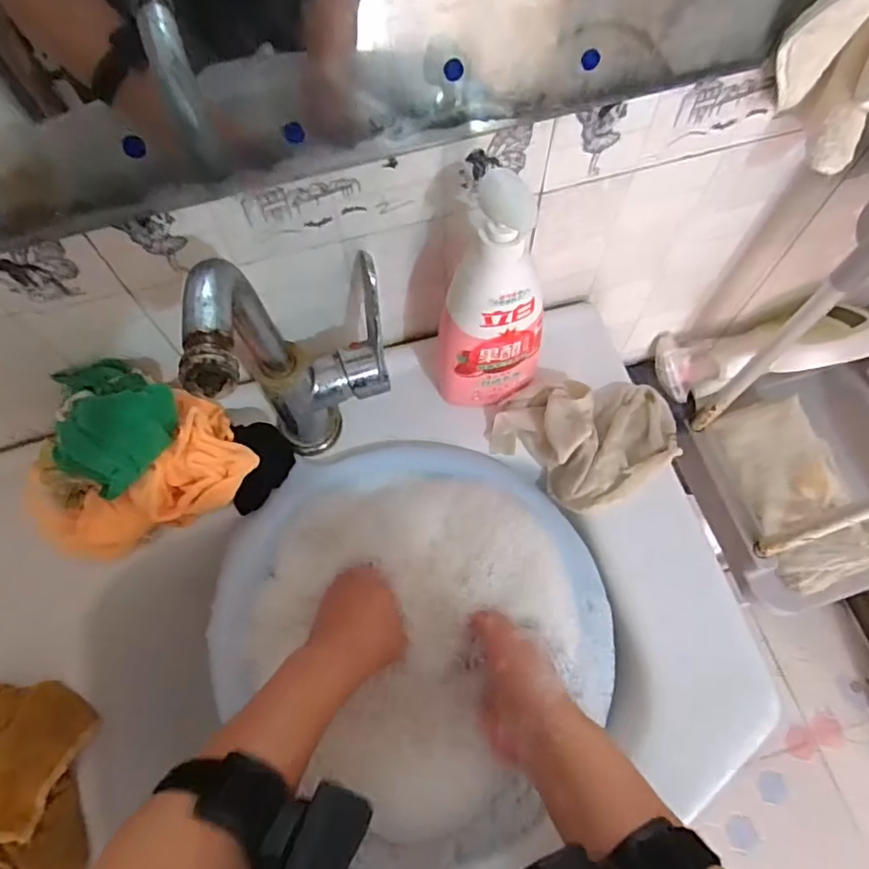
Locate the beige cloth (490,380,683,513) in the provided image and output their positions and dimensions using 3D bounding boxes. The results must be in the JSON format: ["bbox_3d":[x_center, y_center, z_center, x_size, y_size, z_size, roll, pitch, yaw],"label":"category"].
[{"bbox_3d":[0.134,-0.006,0.501,0.152,0.046,0.119,-28,69,-10],"label":"beige cloth"}]

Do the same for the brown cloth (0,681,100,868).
[{"bbox_3d":[-0.291,0.246,0.412,0.089,0.041,0.130,-2,66,0],"label":"brown cloth"}]

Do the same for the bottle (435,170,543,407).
[{"bbox_3d":[0.040,-0.094,0.431,0.083,0.235,0.048,-13,62,-2],"label":"bottle"}]

